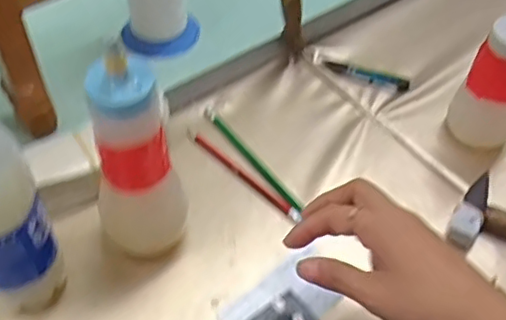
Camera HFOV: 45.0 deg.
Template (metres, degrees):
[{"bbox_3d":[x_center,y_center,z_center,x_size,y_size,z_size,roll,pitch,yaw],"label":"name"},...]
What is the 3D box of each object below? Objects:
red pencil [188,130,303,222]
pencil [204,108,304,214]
[{"bbox_3d":[-0.011,0.012,0.567,0.136,0.006,0.011,38,58,25],"label":"red pencil"},{"bbox_3d":[-0.002,-0.003,0.579,0.011,0.005,0.148,-29,57,-24],"label":"pencil"}]

